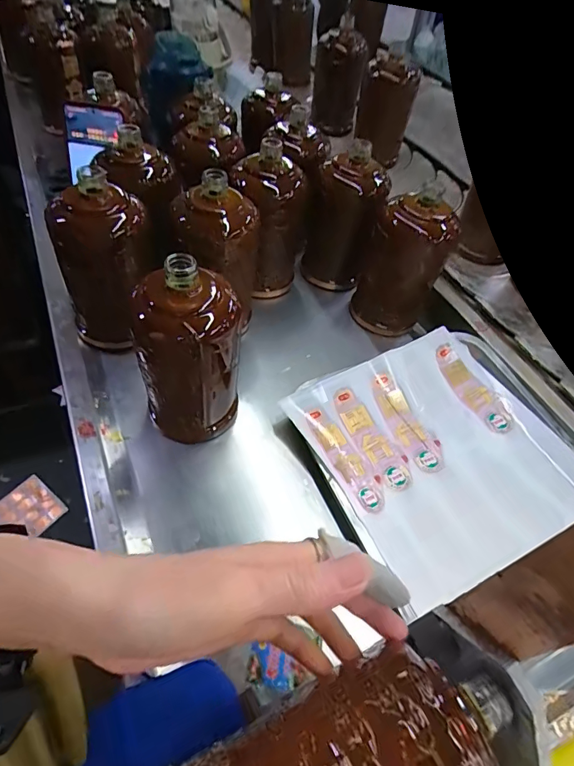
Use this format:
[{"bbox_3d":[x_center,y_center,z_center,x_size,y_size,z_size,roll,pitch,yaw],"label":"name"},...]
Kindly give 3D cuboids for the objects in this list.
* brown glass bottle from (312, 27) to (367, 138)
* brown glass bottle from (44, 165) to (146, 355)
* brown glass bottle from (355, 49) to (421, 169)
[{"bbox_3d":[0.100,-0.585,0.870,0.090,0.150,0.086,6,51,-1],"label":"brown glass bottle"},{"bbox_3d":[-0.190,-0.122,0.463,0.085,0.171,0.085,31,55,19],"label":"brown glass bottle"},{"bbox_3d":[0.173,-0.481,0.794,0.087,0.167,0.075,6,51,0],"label":"brown glass bottle"}]

